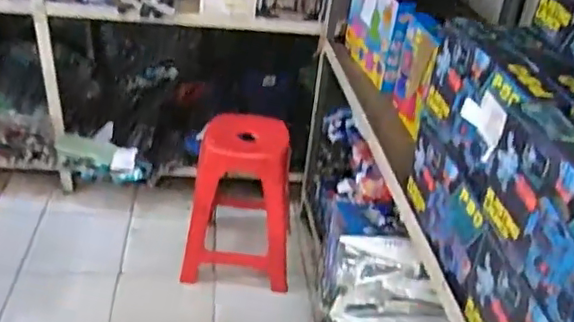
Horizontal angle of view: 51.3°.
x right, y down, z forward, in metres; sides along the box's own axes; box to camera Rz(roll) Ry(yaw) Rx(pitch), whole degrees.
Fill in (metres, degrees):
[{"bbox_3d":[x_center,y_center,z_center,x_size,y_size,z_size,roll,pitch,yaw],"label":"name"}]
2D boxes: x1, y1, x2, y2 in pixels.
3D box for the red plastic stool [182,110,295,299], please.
[{"bbox_3d":[-0.131,0.108,1.853,0.316,0.487,0.304,7,31,1],"label":"red plastic stool"}]

